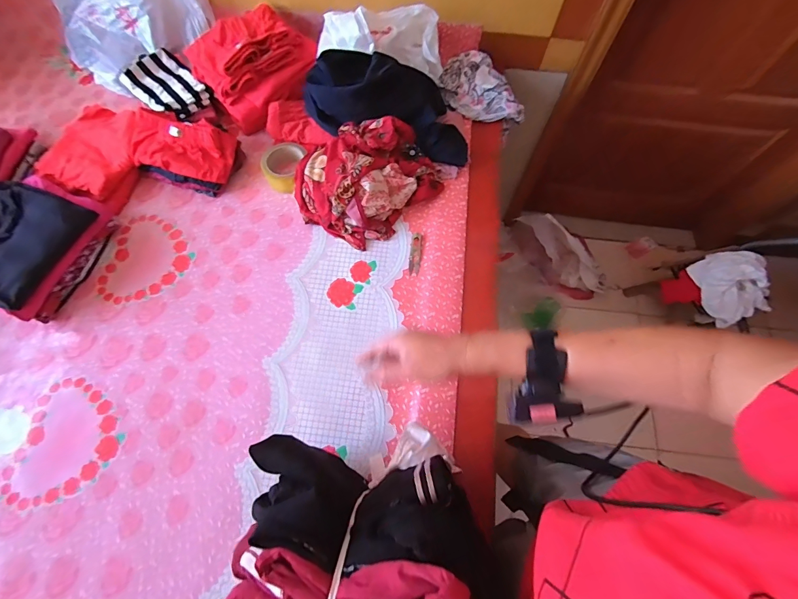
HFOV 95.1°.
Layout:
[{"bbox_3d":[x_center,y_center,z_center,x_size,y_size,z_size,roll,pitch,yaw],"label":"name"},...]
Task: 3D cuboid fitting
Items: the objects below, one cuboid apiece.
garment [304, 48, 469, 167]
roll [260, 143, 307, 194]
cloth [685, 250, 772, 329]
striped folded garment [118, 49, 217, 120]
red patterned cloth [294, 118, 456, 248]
[{"bbox_3d":[-0.011,-0.403,0.769,0.341,0.126,0.166,16,66,-15],"label":"garment"},{"bbox_3d":[-0.246,-0.279,0.780,0.086,0.055,0.102,4,68,1],"label":"roll"},{"bbox_3d":[1.055,-0.047,1.151,0.218,0.121,0.215,-22,69,-9],"label":"cloth"},{"bbox_3d":[-0.512,-0.479,0.814,0.188,0.034,0.127,39,72,14],"label":"striped folded garment"},{"bbox_3d":[-0.064,-0.255,0.747,0.288,0.106,0.226,-40,73,-15],"label":"red patterned cloth"}]

